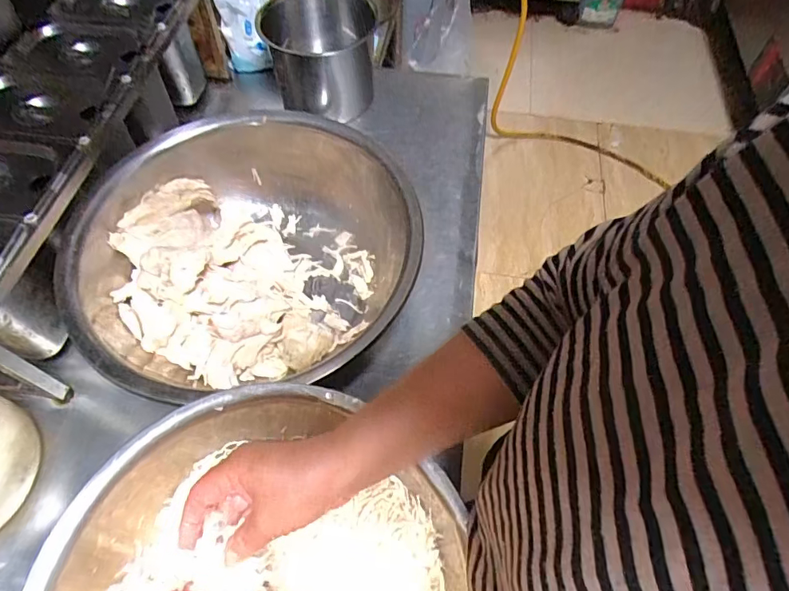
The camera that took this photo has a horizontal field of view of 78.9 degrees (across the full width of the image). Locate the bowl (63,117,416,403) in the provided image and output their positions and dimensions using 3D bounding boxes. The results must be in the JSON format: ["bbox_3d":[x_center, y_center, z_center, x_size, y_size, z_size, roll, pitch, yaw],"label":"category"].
[{"bbox_3d":[-0.175,-0.058,0.574,0.361,0.124,0.298,-35,66,-19],"label":"bowl"}]

